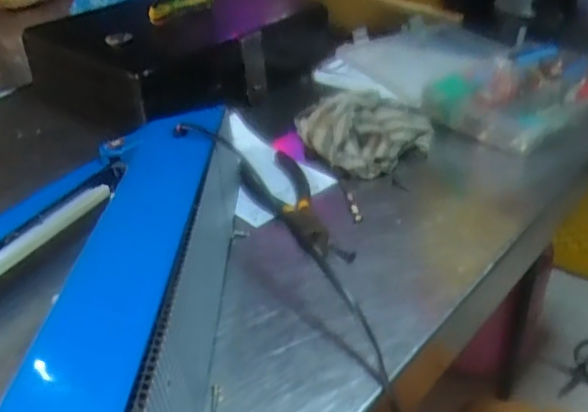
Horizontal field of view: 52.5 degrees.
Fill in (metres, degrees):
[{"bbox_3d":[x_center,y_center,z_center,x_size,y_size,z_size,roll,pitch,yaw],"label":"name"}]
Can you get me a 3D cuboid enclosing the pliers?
[{"bbox_3d":[-0.005,-0.003,0.489,0.057,0.020,0.158,-11,34,-13],"label":"pliers"}]

